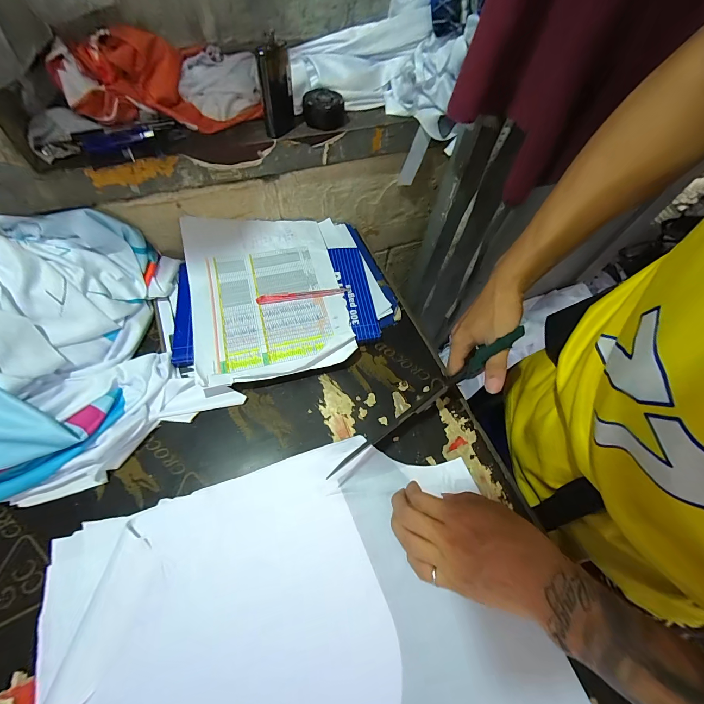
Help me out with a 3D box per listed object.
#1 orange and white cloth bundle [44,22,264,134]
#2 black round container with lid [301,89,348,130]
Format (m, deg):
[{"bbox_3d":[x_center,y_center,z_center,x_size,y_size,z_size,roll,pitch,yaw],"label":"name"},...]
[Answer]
[{"bbox_3d":[-0.225,-0.327,0.394,0.222,0.098,0.054,-25,65,-18],"label":"orange and white cloth bundle"},{"bbox_3d":[-0.039,-0.339,0.447,0.052,0.034,0.050,2,60,-4],"label":"black round container with lid"}]

